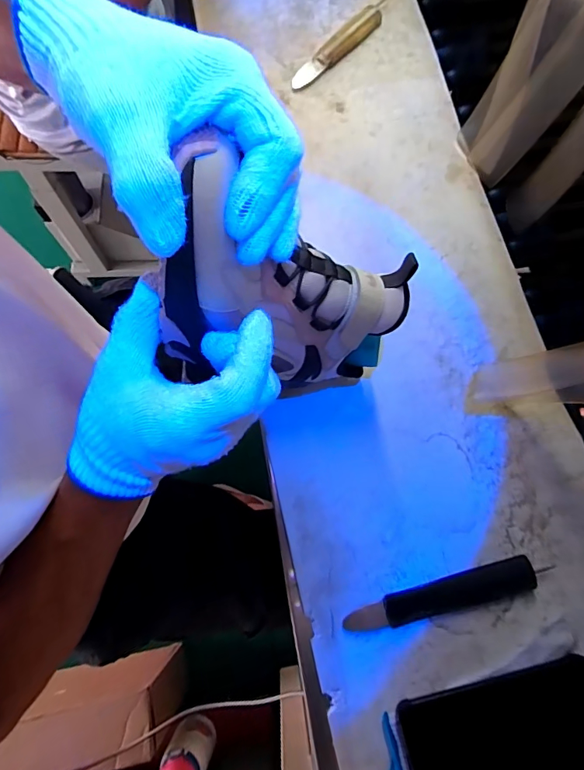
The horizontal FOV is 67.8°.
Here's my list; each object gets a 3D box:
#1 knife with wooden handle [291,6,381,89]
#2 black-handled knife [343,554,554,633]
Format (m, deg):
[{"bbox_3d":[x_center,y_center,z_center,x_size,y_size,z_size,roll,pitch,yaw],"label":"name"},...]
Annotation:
[{"bbox_3d":[0.059,-0.426,0.548,0.029,0.013,0.163,40,77,10],"label":"knife with wooden handle"},{"bbox_3d":[0.129,0.183,0.373,0.168,0.012,0.029,-14,75,-5],"label":"black-handled knife"}]

